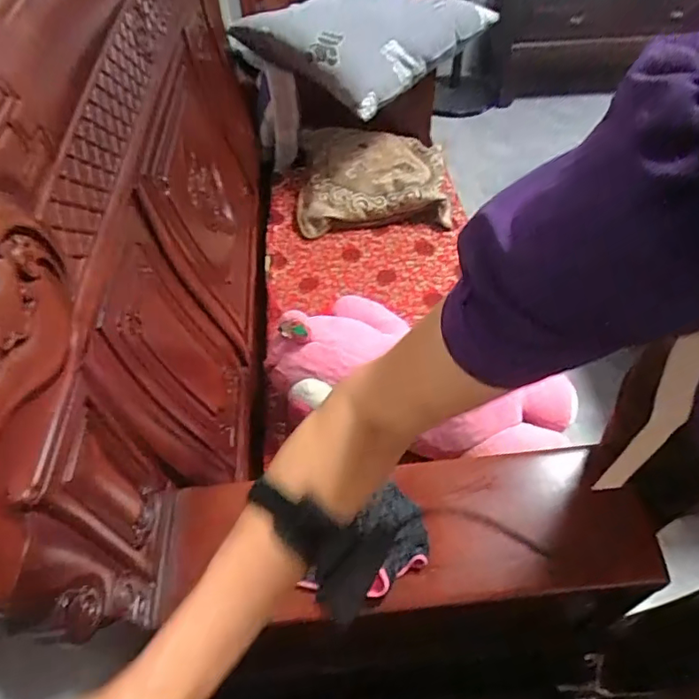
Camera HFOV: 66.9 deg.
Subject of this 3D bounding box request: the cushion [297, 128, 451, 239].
[{"bbox_3d":[0.059,-0.467,1.423,0.388,0.112,0.317,-1,50,1],"label":"cushion"}]

